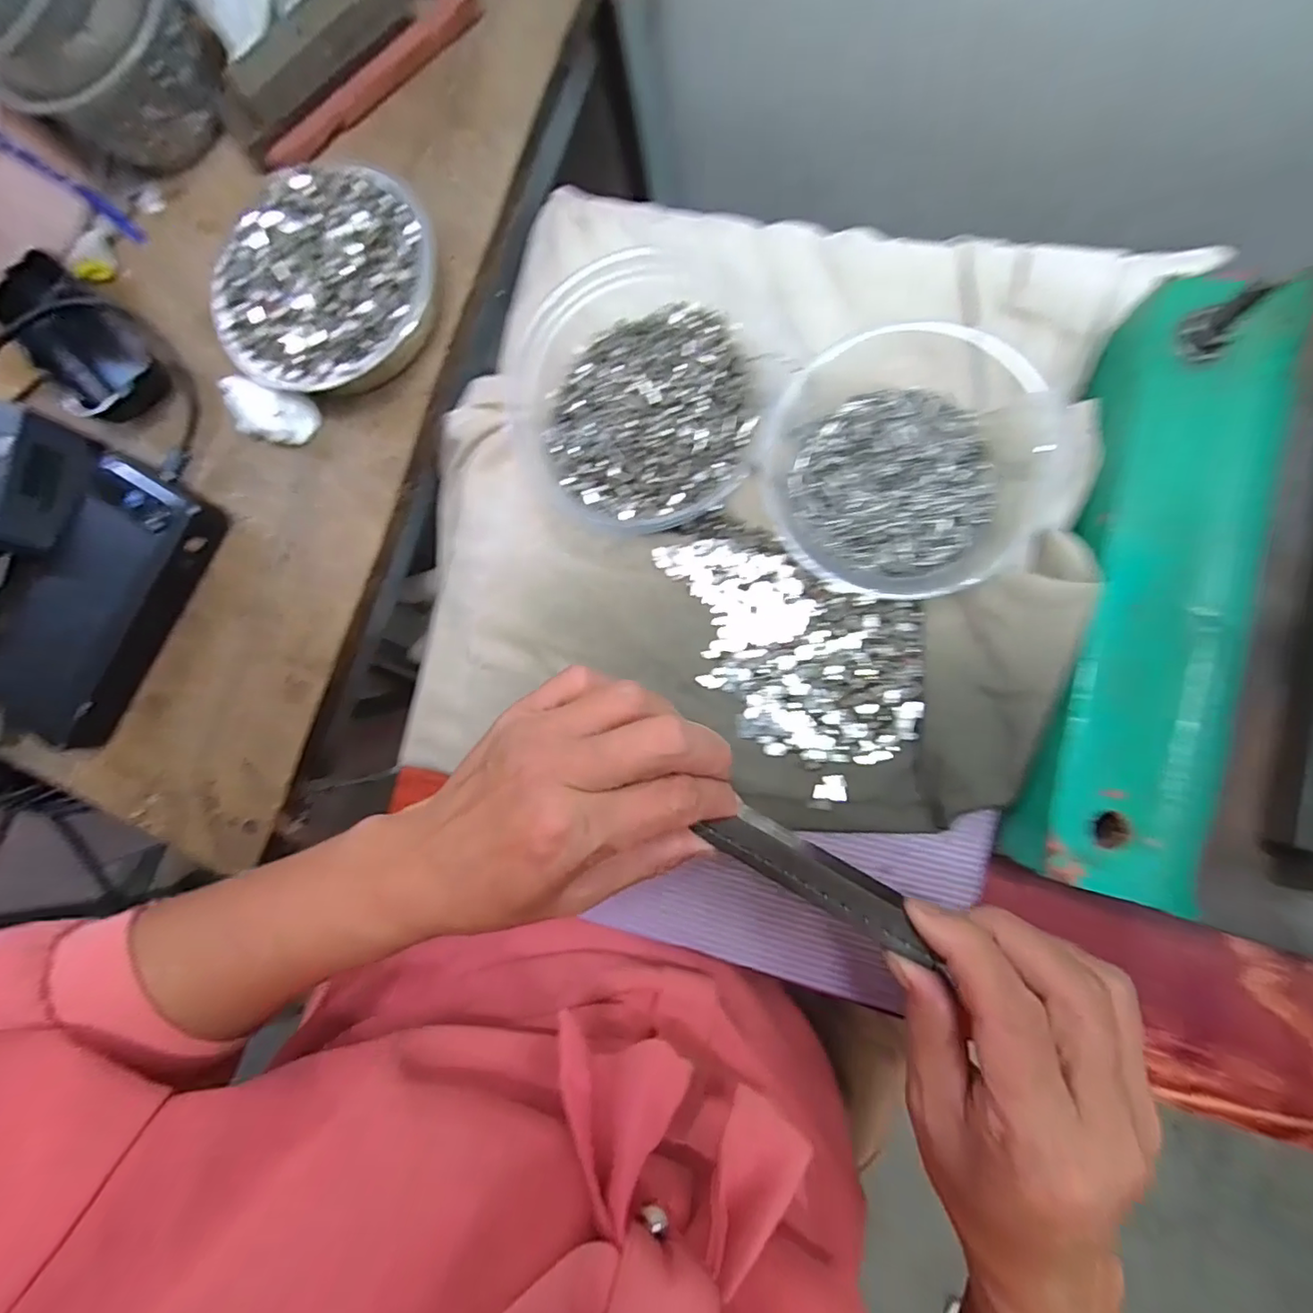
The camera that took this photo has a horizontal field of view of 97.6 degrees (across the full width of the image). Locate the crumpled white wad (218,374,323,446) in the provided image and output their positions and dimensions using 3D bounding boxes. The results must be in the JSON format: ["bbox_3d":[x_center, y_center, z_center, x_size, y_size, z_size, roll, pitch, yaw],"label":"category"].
[{"bbox_3d":[-0.211,-0.132,0.312,0.043,0.026,0.025,13,88,10],"label":"crumpled white wad"}]

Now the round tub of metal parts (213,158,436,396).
[{"bbox_3d":[-0.174,-0.197,0.309,0.106,0.034,0.118,36,92,10],"label":"round tub of metal parts"}]

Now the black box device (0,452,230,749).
[{"bbox_3d":[-0.313,-0.025,0.317,0.069,0.026,0.168,34,91,10],"label":"black box device"}]

